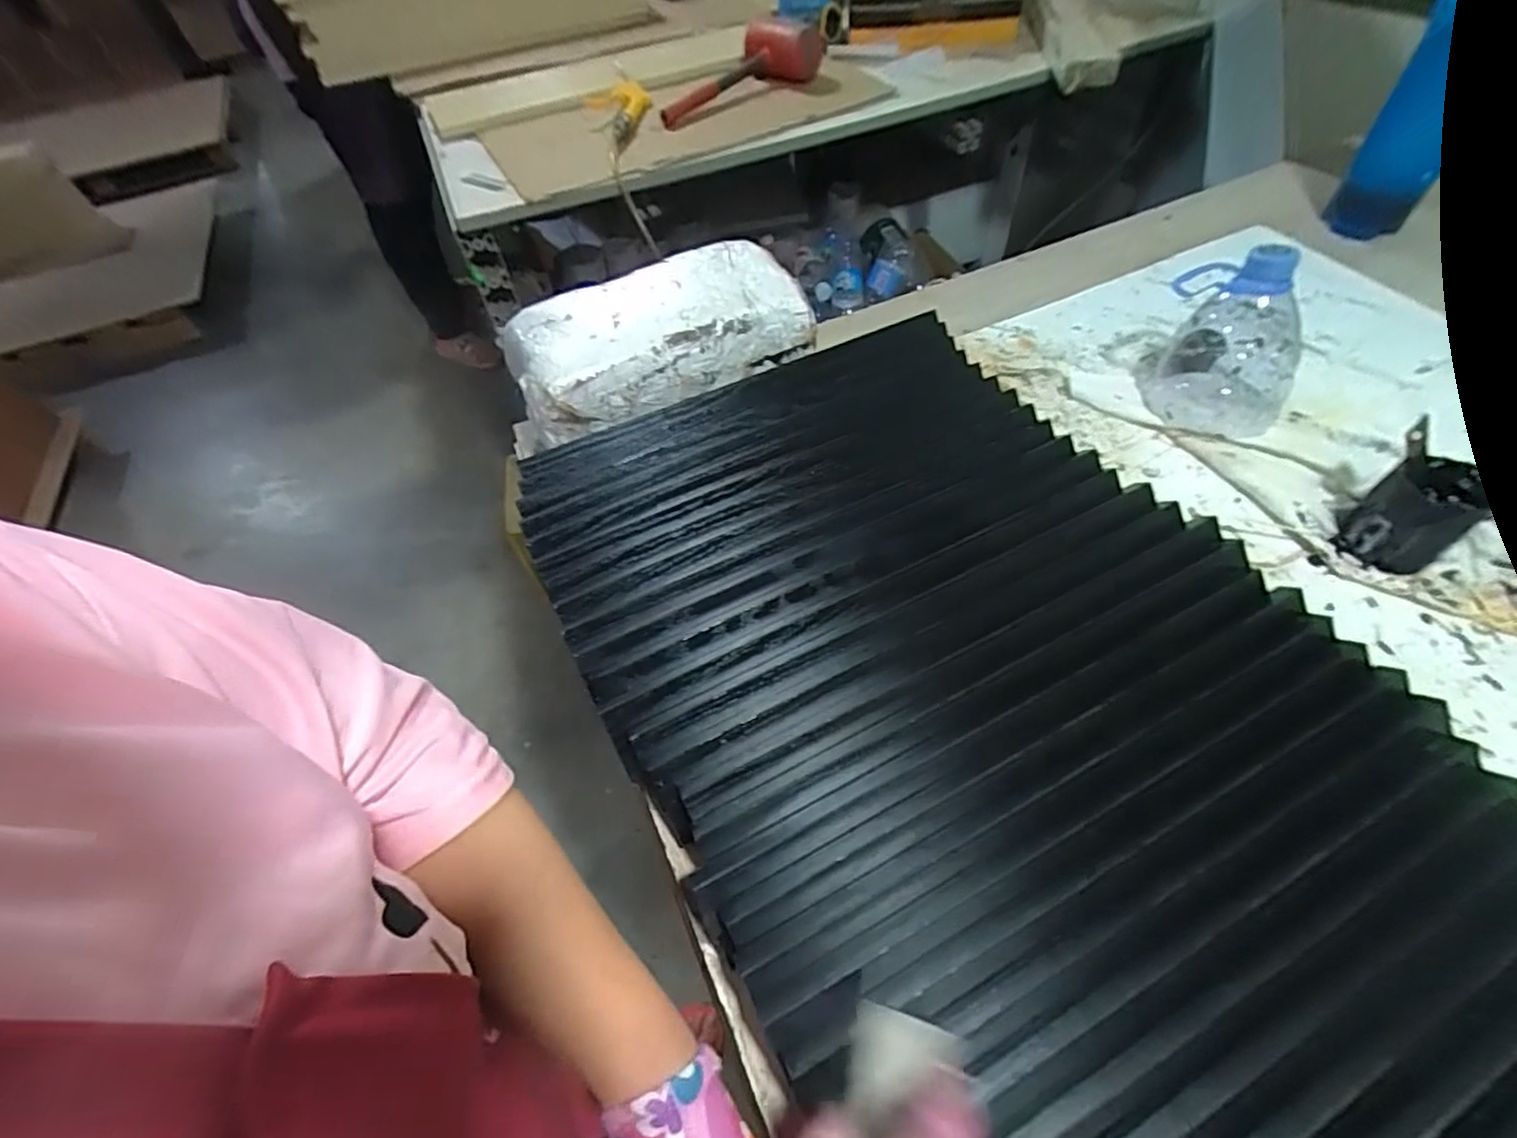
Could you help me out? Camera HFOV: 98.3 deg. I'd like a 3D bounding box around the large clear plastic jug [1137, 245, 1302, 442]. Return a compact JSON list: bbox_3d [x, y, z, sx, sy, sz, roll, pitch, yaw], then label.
[{"bbox_3d":[0.375,-0.180,0.517,0.109,0.136,0.103,34,63,26],"label":"large clear plastic jug"}]

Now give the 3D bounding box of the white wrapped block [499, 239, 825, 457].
[{"bbox_3d":[-0.089,-0.201,0.559,0.259,0.059,0.122,-22,56,-12],"label":"white wrapped block"}]

